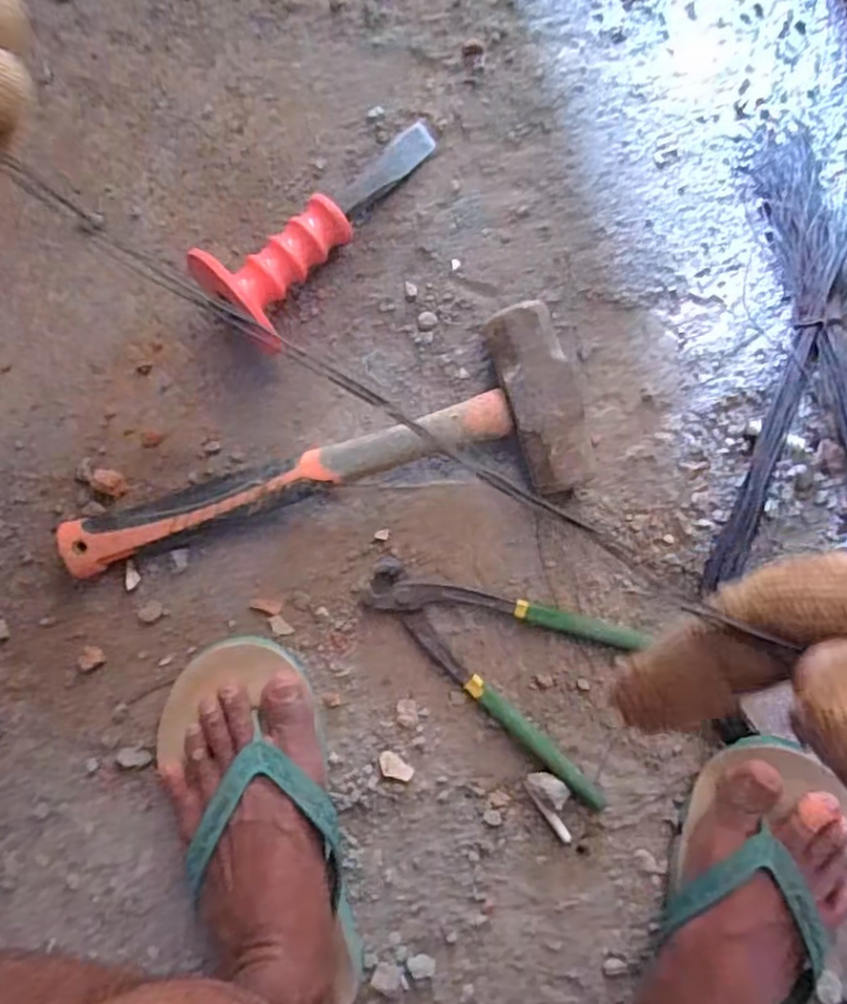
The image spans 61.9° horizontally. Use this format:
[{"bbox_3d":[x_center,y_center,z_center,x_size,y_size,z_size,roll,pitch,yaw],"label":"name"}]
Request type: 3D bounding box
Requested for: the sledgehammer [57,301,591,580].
[{"bbox_3d":[-0.069,-0.029,0.465,0.350,0.041,0.118,-14,93,1],"label":"sledgehammer"}]

